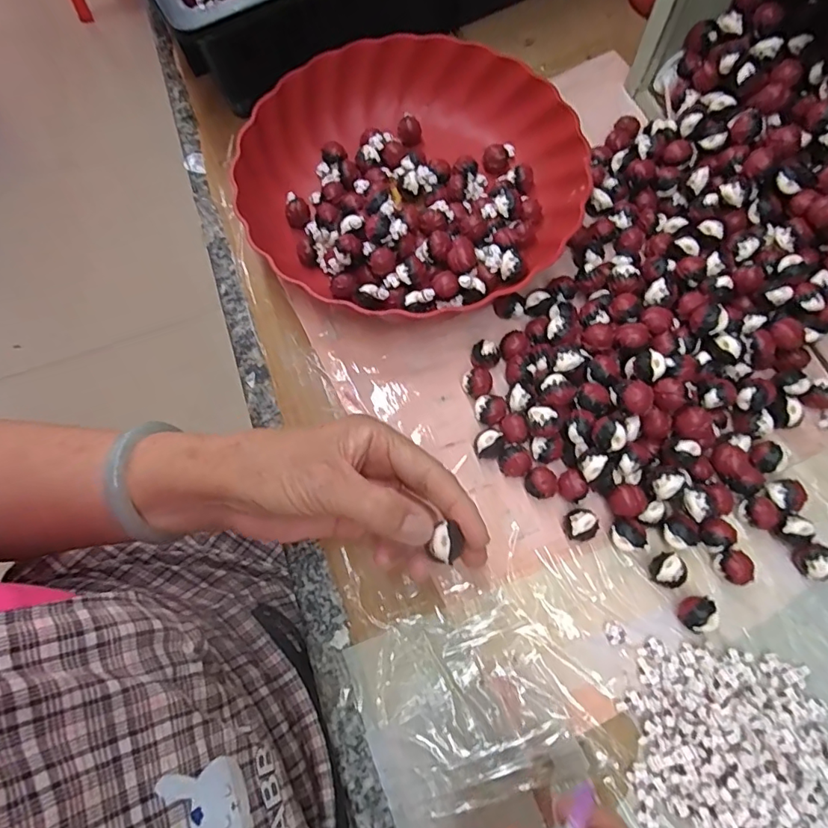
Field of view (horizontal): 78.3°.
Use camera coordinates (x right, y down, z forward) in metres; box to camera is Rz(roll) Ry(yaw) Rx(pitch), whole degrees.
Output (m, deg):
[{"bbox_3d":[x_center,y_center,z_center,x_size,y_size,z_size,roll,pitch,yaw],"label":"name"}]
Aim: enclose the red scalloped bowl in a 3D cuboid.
[{"bbox_3d":[0.002,-0.175,0.377,0.233,0.050,0.222,-1,69,1],"label":"red scalloped bowl"}]

